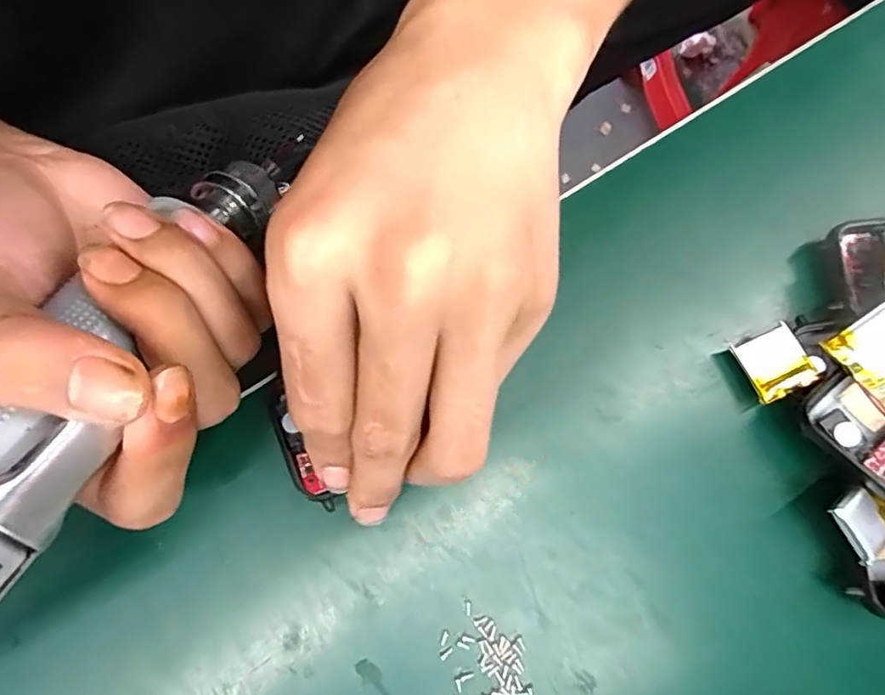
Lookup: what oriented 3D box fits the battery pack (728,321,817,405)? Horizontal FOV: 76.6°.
[{"bbox_3d":[0.112,0.005,0.189,0.019,0.004,0.021,-29,70,15],"label":"battery pack"}]

